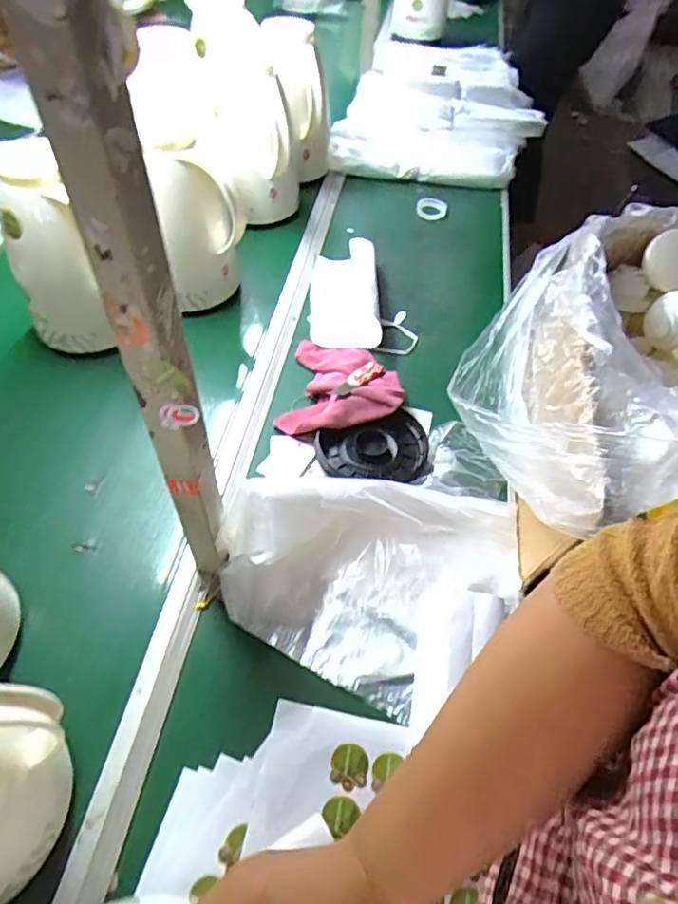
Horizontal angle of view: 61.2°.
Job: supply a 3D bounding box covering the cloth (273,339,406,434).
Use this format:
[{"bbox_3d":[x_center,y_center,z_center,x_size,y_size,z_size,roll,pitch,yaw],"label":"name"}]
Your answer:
[{"bbox_3d":[0.007,-0.091,0.792,0.162,0.040,0.185,10,52,4],"label":"cloth"}]

